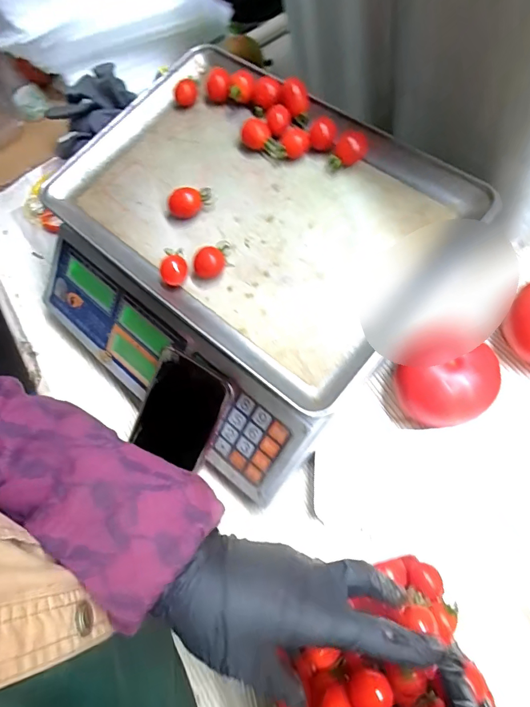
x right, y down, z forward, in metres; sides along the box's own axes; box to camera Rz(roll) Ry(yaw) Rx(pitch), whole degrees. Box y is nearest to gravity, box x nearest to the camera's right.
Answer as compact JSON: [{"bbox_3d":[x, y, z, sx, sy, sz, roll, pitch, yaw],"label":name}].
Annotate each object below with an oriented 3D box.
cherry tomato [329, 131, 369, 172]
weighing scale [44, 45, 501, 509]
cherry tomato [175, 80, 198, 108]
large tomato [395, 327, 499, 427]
[{"bbox_3d":[0.072,-0.172,0.356,0.027,0.027,0.036,14,74,12],"label":"cherry tomato"},{"bbox_3d":[-0.033,-0.091,0.389,0.332,0.125,0.307,36,79,17],"label":"weighing scale"},{"bbox_3d":[-0.075,-0.248,0.401,0.018,0.017,0.022,1,71,8],"label":"cherry tomato"},{"bbox_3d":[0.156,0.021,0.360,0.073,0.065,0.074,-2,71,7],"label":"large tomato"}]

